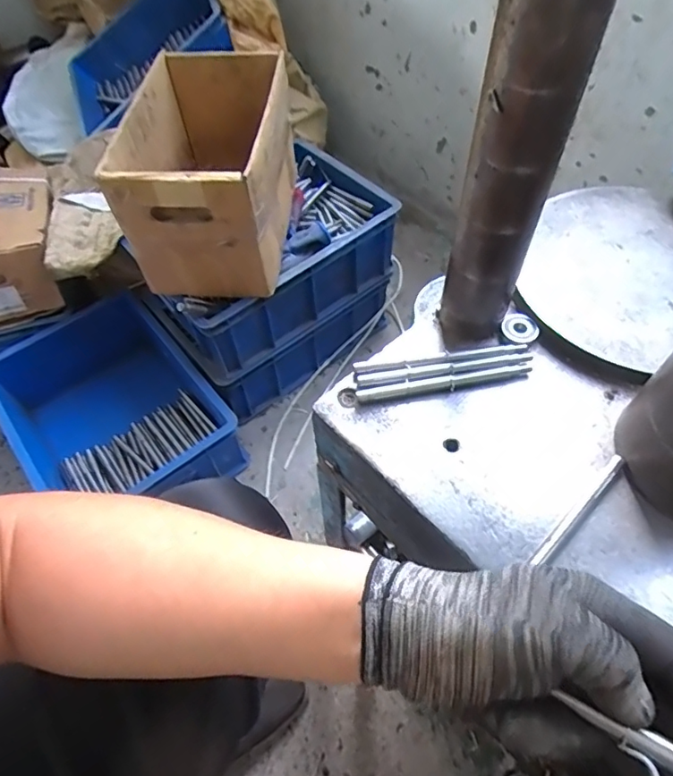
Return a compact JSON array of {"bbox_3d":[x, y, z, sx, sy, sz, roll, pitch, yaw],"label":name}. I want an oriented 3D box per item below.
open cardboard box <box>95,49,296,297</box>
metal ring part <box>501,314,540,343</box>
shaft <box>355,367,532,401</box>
[{"bbox_3d":[-0.180,-0.324,0.776,0.204,0.197,0.321,3,56,4],"label":"open cardboard box"},{"bbox_3d":[0.179,-0.057,0.509,0.033,0.004,0.031,-24,78,-8],"label":"metal ring part"},{"bbox_3d":[0.099,-0.004,0.484,0.161,0.011,0.013,-10,56,-4],"label":"shaft"}]

